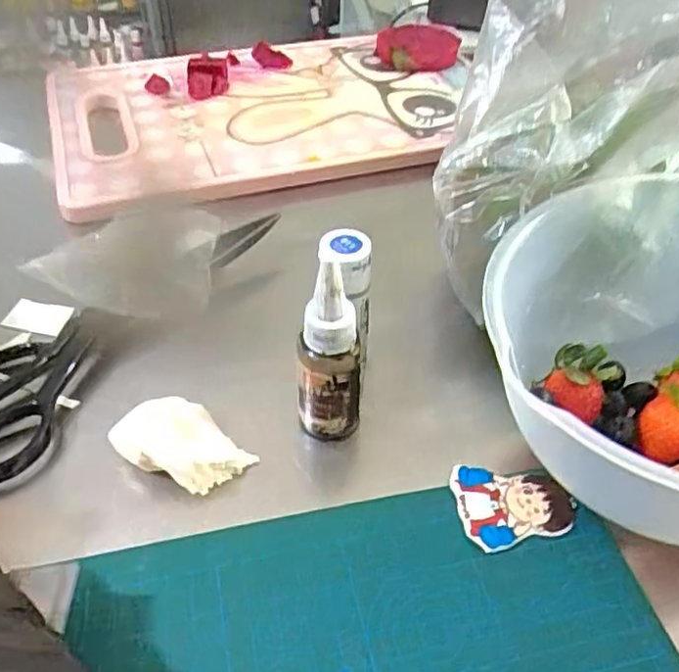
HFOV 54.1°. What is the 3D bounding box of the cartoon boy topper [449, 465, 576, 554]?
[{"bbox_3d":[0.074,0.071,0.284,0.048,0.005,0.038,-6,44,-7],"label":"cartoon boy topper"}]

